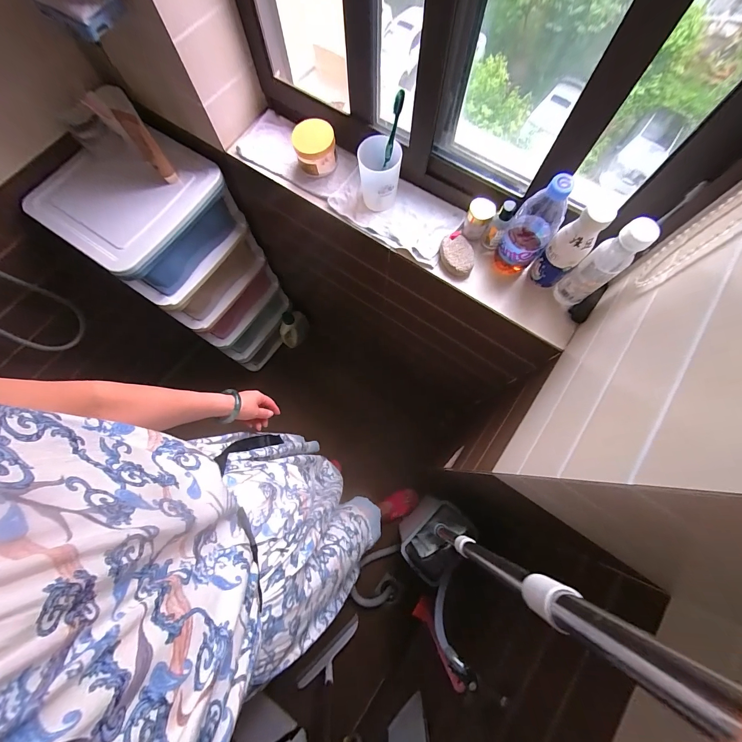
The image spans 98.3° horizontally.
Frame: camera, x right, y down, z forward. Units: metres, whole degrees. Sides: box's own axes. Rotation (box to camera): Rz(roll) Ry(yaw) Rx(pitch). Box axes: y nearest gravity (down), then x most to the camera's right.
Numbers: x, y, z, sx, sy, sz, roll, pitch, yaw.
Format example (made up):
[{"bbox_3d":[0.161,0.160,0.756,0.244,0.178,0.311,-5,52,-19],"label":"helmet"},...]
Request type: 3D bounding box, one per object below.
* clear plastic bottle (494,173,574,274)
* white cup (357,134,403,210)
[{"bbox_3d":[0.274,-0.245,0.543,0.075,0.197,0.069,34,75,9],"label":"clear plastic bottle"},{"bbox_3d":[0.016,-0.370,0.618,0.078,0.111,0.073,0,73,-1],"label":"white cup"}]

